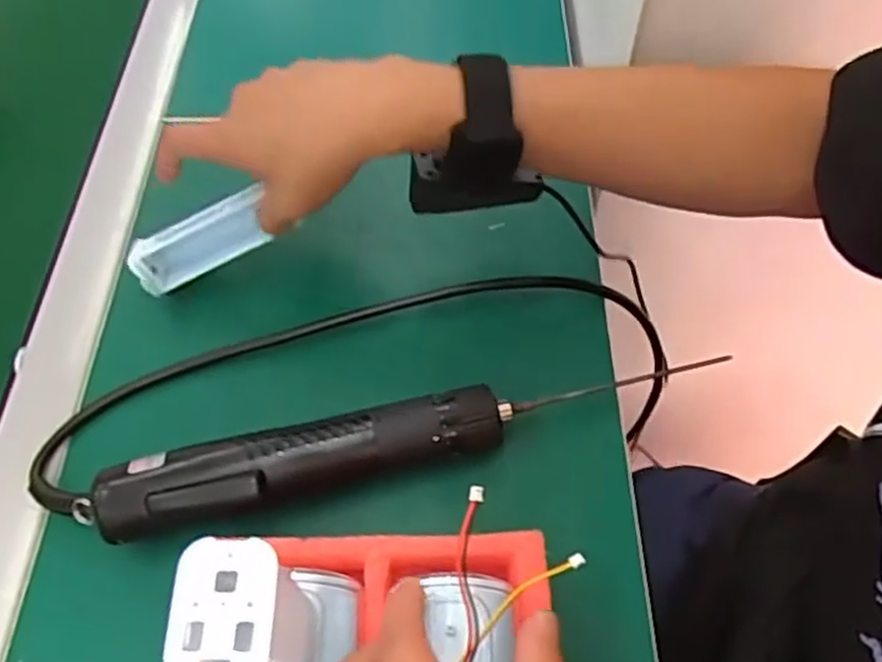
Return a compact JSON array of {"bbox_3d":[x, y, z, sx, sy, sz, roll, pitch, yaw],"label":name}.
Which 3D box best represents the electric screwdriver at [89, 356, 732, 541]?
[{"bbox_3d":[-0.013,0.053,0.375,0.307,0.043,0.031,-13,58,-7],"label":"electric screwdriver"}]

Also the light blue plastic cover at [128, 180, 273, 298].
[{"bbox_3d":[-0.137,-0.053,0.429,0.082,0.028,0.026,-26,59,8],"label":"light blue plastic cover"}]

